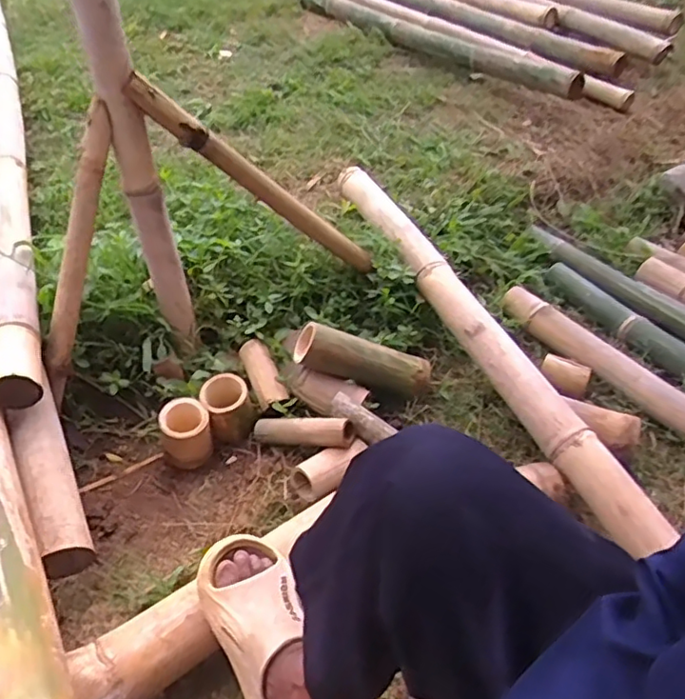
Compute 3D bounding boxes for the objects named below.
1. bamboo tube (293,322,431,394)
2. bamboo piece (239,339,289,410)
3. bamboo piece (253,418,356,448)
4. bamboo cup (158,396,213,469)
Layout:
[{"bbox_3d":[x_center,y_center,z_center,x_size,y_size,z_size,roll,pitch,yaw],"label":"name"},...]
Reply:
[{"bbox_3d":[0.042,0.020,1.077,0.253,0.073,0.067,17,43,-11],"label":"bamboo tube"},{"bbox_3d":[-0.149,0.043,1.100,0.054,0.041,0.153,-17,46,-16],"label":"bamboo piece"},{"bbox_3d":[-0.071,0.138,0.997,0.192,0.036,0.038,-1,41,27],"label":"bamboo piece"},{"bbox_3d":[-0.263,0.146,1.004,0.074,0.111,0.073,-1,44,1],"label":"bamboo cup"}]

